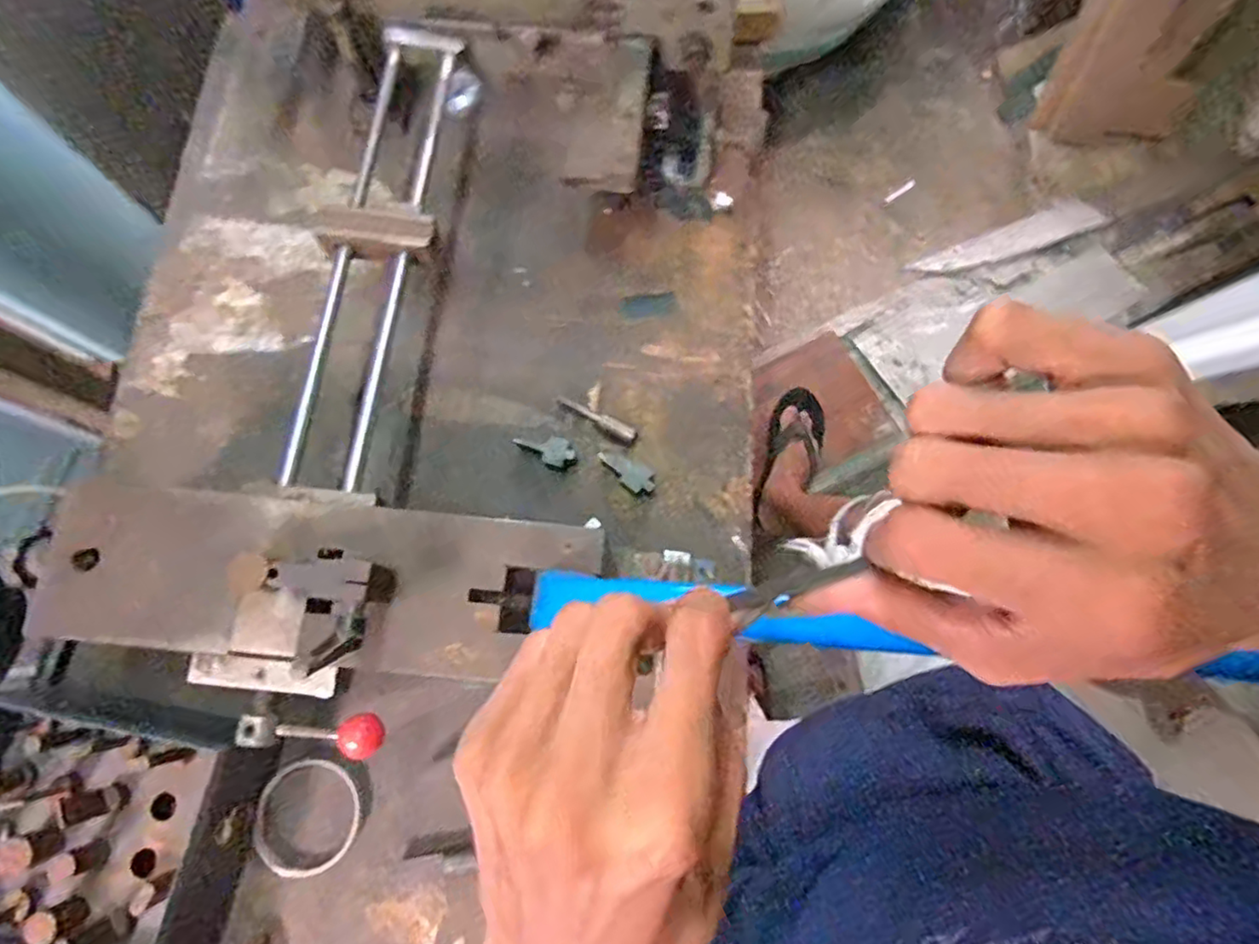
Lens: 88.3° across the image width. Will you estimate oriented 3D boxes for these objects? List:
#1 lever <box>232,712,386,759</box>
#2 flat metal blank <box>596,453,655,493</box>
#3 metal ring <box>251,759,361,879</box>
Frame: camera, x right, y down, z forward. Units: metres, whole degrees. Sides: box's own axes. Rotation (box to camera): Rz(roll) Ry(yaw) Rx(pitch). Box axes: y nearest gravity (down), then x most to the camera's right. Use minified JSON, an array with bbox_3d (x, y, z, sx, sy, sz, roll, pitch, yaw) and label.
[{"bbox_3d":[-0.213,0.175,0.438,0.092,0.027,0.024,5,75,0],"label":"lever"},{"bbox_3d":[-0.003,0.000,0.584,0.055,0.010,0.025,32,77,7],"label":"flat metal blank"},{"bbox_3d":[-0.258,0.278,0.522,0.076,0.009,0.085,-22,85,-28],"label":"metal ring"}]

